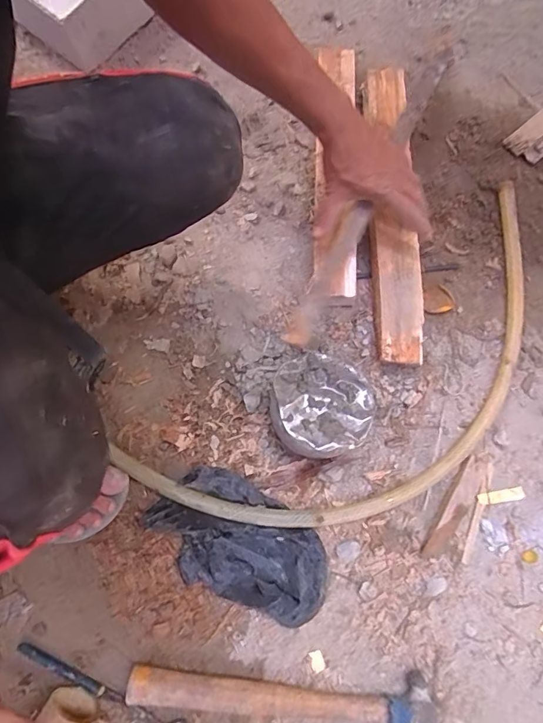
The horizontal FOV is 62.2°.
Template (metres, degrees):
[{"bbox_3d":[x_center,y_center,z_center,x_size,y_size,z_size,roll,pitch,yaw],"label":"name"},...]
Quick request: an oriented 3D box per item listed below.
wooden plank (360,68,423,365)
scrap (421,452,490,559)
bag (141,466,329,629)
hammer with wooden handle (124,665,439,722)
[{"bbox_3d":[0.167,-0.216,0.637,0.060,0.029,0.448,0,77,0],"label":"wooden plank"},{"bbox_3d":[0.231,0.178,0.562,0.029,0.014,0.147,32,78,7],"label":"scrap"},{"bbox_3d":[-0.039,0.215,0.538,0.221,0.042,0.132,21,77,5],"label":"bag"},{"bbox_3d":[0.011,0.394,0.498,0.335,0.035,0.089,2,76,1],"label":"hammer with wooden handle"}]

